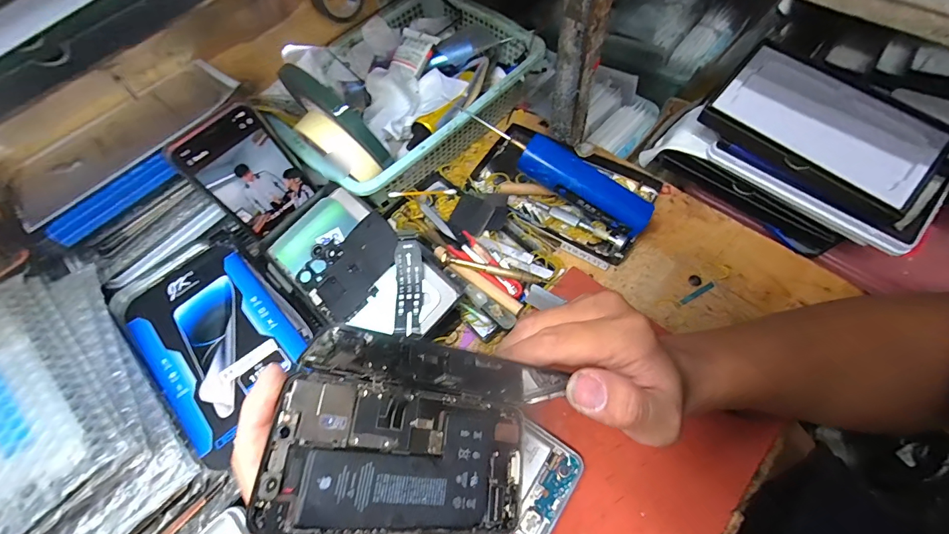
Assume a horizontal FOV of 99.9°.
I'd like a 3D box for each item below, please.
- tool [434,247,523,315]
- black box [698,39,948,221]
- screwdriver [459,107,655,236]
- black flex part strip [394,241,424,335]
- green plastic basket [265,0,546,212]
[{"bbox_3d":[0.002,0.011,0.367,0.099,0.009,0.014,35,70,18],"label":"tool"},{"bbox_3d":[0.309,-0.126,0.356,0.174,0.023,0.098,41,88,18],"label":"black box"},{"bbox_3d":[0.079,-0.094,0.378,0.190,0.032,0.036,33,69,3],"label":"screwdriver"},{"bbox_3d":[-0.057,0.017,0.346,0.024,0.010,0.079,-2,80,1],"label":"black flex part strip"},{"bbox_3d":[-0.076,-0.193,0.437,0.198,0.082,0.276,40,71,19],"label":"green plastic basket"}]

